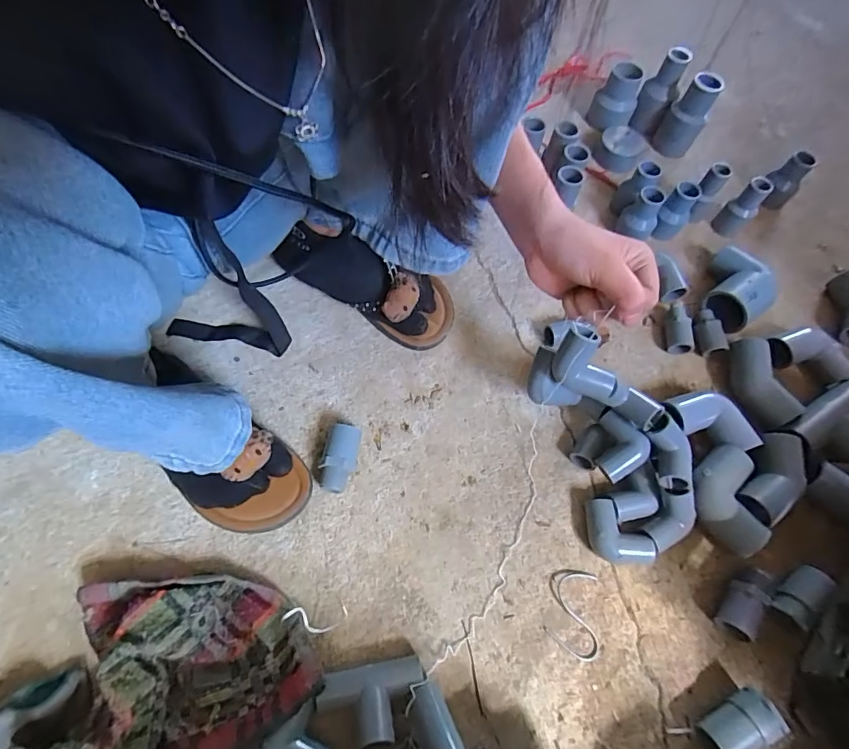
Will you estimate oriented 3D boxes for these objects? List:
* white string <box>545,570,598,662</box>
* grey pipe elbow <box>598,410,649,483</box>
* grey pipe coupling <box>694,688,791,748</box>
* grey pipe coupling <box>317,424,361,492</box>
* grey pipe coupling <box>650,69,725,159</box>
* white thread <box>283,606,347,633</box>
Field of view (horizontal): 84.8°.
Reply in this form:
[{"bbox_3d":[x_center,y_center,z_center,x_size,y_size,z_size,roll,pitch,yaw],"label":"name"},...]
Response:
[{"bbox_3d":[0.142,0.219,0.427,0.048,0.004,0.070,23,65,9],"label":"white string"},{"bbox_3d":[0.197,0.072,0.461,0.044,0.023,0.066,-3,68,34],"label":"grey pipe elbow"},{"bbox_3d":[0.258,0.290,0.383,0.056,0.036,0.035,-29,69,-15],"label":"grey pipe coupling"},{"bbox_3d":[-0.084,0.084,0.466,0.032,0.034,0.067,12,64,3],"label":"grey pipe coupling"},{"bbox_3d":[0.387,-0.384,0.681,0.061,0.093,0.050,29,67,11],"label":"grey pipe coupling"},{"bbox_3d":[-0.098,0.217,0.415,0.056,0.008,0.022,11,64,-11],"label":"white thread"}]

